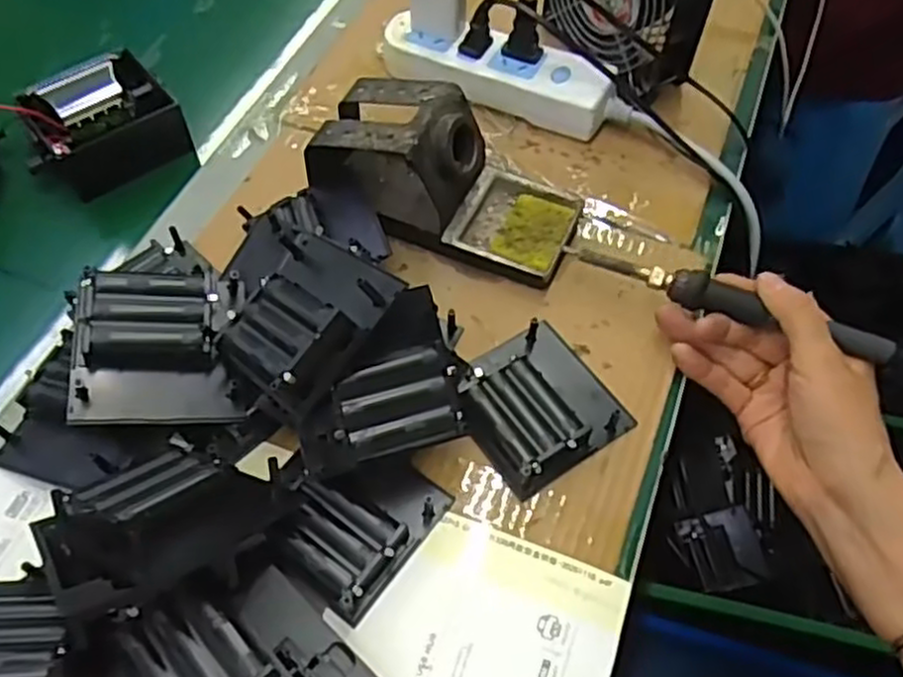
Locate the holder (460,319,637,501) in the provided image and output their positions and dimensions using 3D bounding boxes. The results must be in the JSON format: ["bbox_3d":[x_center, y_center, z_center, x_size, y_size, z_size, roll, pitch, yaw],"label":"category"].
[{"bbox_3d":[0.045,0.033,0.404,0.083,0.019,0.076,-30,62,-19],"label":"holder"}]

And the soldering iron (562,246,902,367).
[{"bbox_3d":[0.161,-0.020,0.416,0.207,0.019,0.017,20,58,17],"label":"soldering iron"}]

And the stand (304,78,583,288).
[{"bbox_3d":[-0.005,-0.098,0.458,0.162,0.076,0.081,19,58,11],"label":"stand"}]

